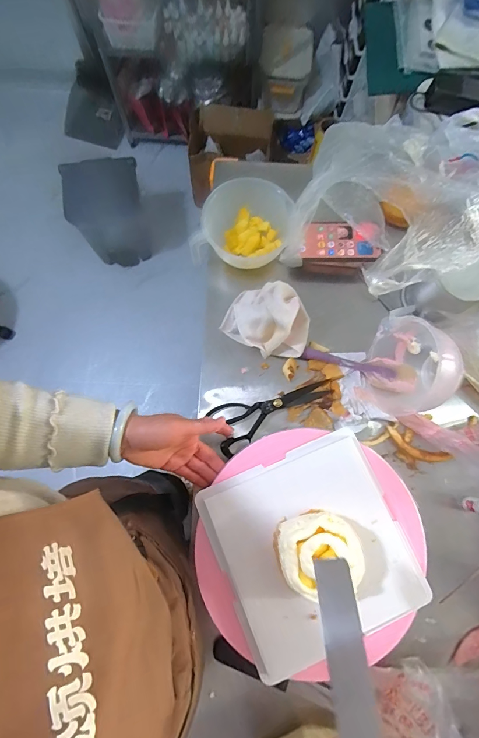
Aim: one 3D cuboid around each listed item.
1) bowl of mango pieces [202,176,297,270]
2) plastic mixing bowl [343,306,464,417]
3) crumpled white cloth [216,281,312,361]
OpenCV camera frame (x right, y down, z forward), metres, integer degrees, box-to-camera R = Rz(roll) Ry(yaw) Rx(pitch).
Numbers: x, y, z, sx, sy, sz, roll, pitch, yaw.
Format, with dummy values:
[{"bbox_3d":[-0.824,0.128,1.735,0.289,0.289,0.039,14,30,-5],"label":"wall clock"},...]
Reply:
[{"bbox_3d":[0.021,-0.265,0.635,0.146,0.076,0.158,0,76,-1],"label":"bowl of mango pieces"},{"bbox_3d":[0.271,-0.013,0.578,0.141,0.120,0.161,-28,79,-8],"label":"plastic mixing bowl"},{"bbox_3d":[0.056,-0.088,0.623,0.149,0.076,0.116,32,78,6],"label":"crumpled white cloth"}]

